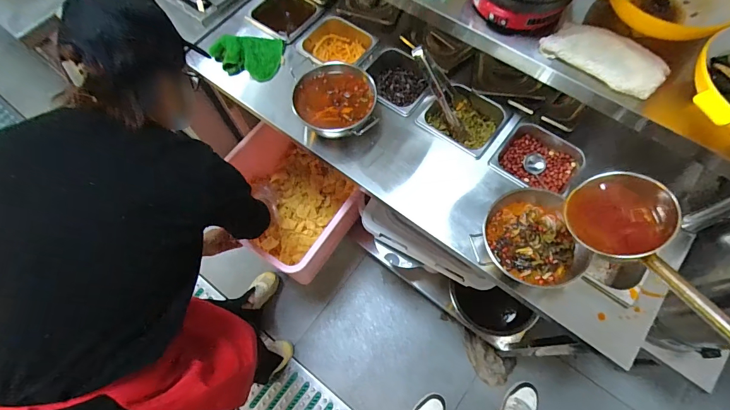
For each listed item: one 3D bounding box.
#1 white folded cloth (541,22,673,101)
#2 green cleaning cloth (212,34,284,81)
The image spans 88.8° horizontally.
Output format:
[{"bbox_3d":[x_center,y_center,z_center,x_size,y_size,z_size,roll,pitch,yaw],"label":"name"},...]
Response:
[{"bbox_3d":[0.403,-0.253,0.629,0.194,0.034,0.079,38,72,16],"label":"white folded cloth"},{"bbox_3d":[-0.299,-0.374,0.941,0.172,0.028,0.114,3,66,2],"label":"green cleaning cloth"}]

